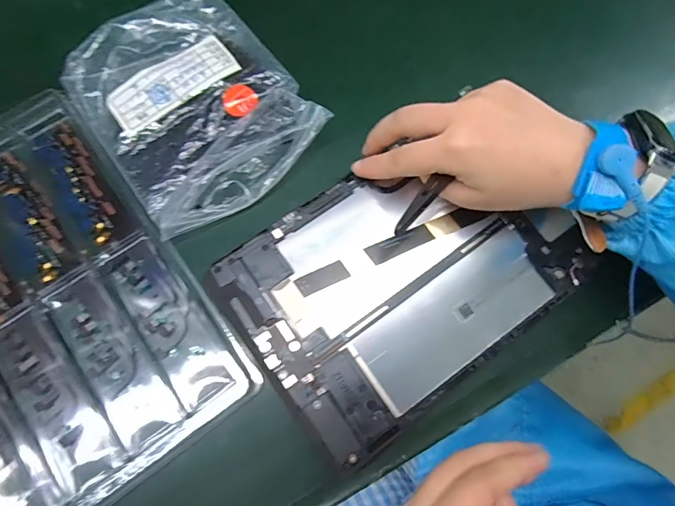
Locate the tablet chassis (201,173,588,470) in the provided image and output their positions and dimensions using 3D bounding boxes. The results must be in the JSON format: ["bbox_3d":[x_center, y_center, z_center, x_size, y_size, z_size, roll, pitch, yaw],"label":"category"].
[{"bbox_3d":[0.044,0.011,0.270,0.203,0.009,0.147,-34,79,-10],"label":"tablet chassis"}]

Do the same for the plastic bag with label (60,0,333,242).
[{"bbox_3d":[-0.106,-0.112,0.308,0.140,0.034,0.168,-35,79,-10],"label":"plastic bag with label"}]

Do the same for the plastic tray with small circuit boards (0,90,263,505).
[{"bbox_3d":[-0.217,0.039,0.278,0.217,0.016,0.277,-34,79,-10],"label":"plastic tray with small circuit boards"}]

